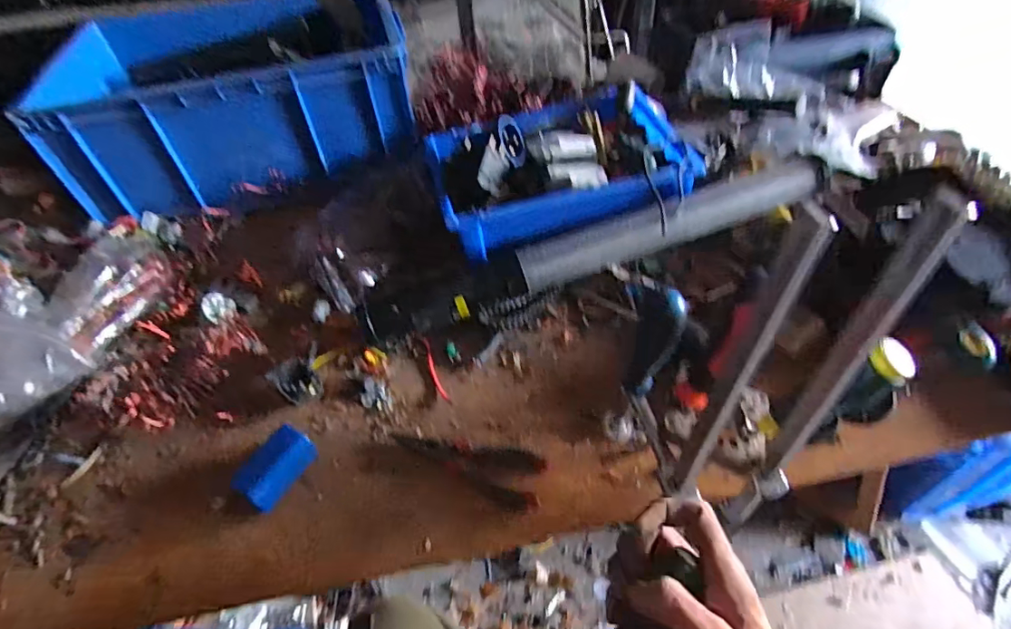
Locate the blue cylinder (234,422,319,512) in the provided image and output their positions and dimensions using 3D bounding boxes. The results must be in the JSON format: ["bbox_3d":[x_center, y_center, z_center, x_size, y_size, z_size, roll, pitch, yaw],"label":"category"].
[{"bbox_3d":[-0.208,0.141,0.469,0.034,0.039,0.068,24,53,24],"label":"blue cylinder"}]

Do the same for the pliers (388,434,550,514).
[{"bbox_3d":[-0.037,0.138,0.470,0.142,0.015,0.048,9,48,12],"label":"pliers"}]

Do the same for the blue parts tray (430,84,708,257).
[{"bbox_3d":[0.067,-0.189,0.638,0.312,0.067,0.249,-15,48,-9],"label":"blue parts tray"}]

